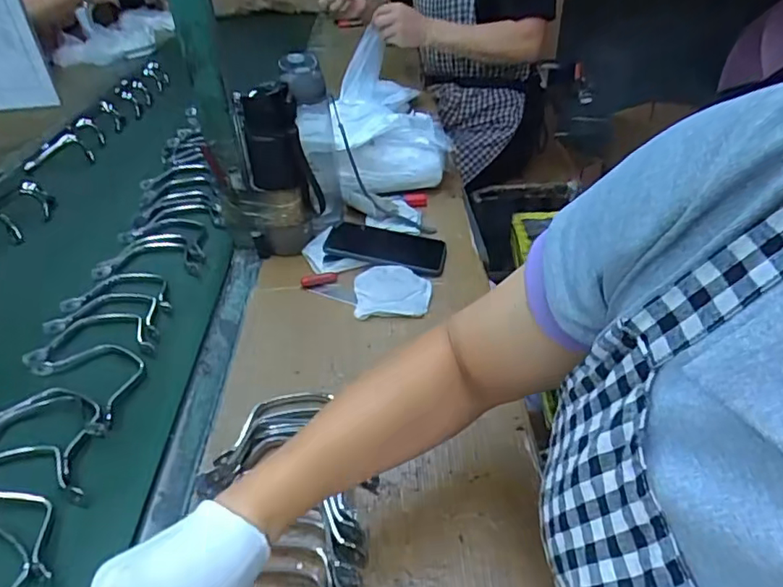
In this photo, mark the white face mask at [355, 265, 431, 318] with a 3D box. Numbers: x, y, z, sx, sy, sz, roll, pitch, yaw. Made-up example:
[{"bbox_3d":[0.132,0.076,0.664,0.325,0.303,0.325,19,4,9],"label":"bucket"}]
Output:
[{"bbox_3d":[0.001,-0.004,0.719,0.095,0.022,0.084,-2,37,-1],"label":"white face mask"}]

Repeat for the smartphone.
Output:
[{"bbox_3d":[-0.007,-0.066,0.780,0.163,0.009,0.087,15,41,8],"label":"smartphone"}]

